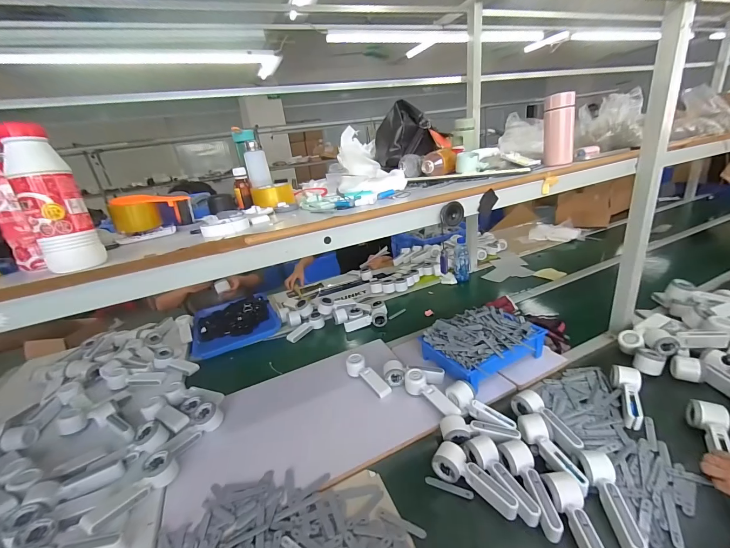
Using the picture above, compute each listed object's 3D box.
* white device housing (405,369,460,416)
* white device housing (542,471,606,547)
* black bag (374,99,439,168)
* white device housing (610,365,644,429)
[{"bbox_3d":[0.168,0.304,0.816,0.053,0.048,0.159,-19,24,-27],"label":"white device housing"},{"bbox_3d":[0.366,0.426,0.535,0.060,0.050,0.167,-7,22,2],"label":"white device housing"},{"bbox_3d":[0.120,-0.434,0.985,0.174,0.172,0.103,-6,22,3],"label":"black bag"},{"bbox_3d":[0.634,0.290,0.767,0.056,0.051,0.162,8,26,34],"label":"white device housing"}]

